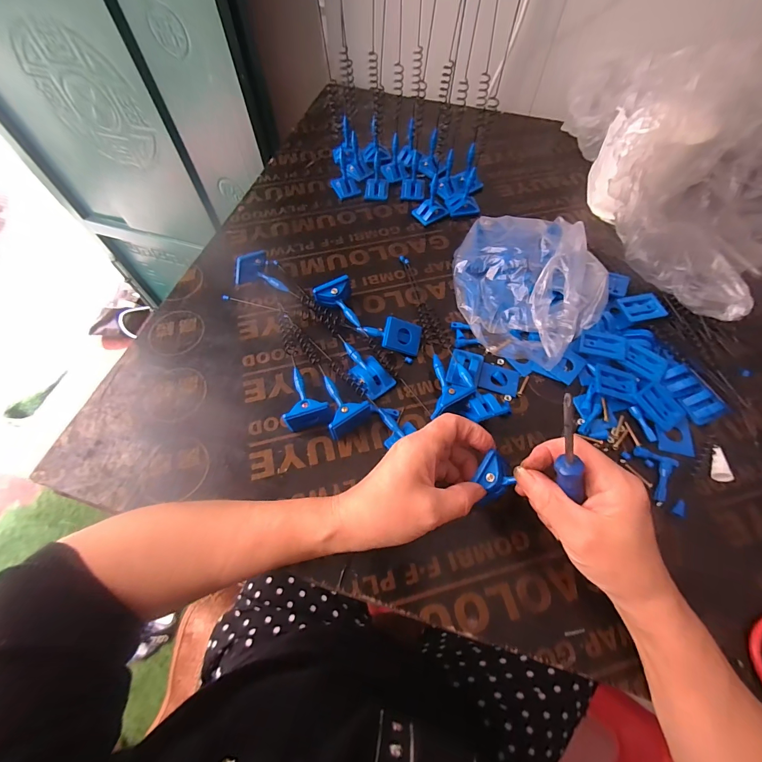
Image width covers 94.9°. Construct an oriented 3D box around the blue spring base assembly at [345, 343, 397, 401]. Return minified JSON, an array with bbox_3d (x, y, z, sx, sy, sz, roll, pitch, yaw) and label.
[{"bbox_3d":[-0.018,-0.012,0.378,0.034,0.013,0.068,-37,68,-17],"label":"blue spring base assembly"}]

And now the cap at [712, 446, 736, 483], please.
[{"bbox_3d":[0.322,0.077,0.330,0.015,0.010,0.035,15,64,9],"label":"cap"}]

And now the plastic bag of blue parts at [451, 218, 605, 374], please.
[{"bbox_3d":[0.173,-0.121,0.407,0.162,0.061,0.205,2,63,2],"label":"plastic bag of blue parts"}]

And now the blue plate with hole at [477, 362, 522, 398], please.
[{"bbox_3d":[0.130,-0.003,0.381,0.041,0.005,0.036,16,61,13],"label":"blue plate with hole"}]

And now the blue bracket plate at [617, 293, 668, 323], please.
[{"bbox_3d":[0.300,-0.085,0.404,0.047,0.009,0.035,-14,60,-3],"label":"blue bracket plate"}]

